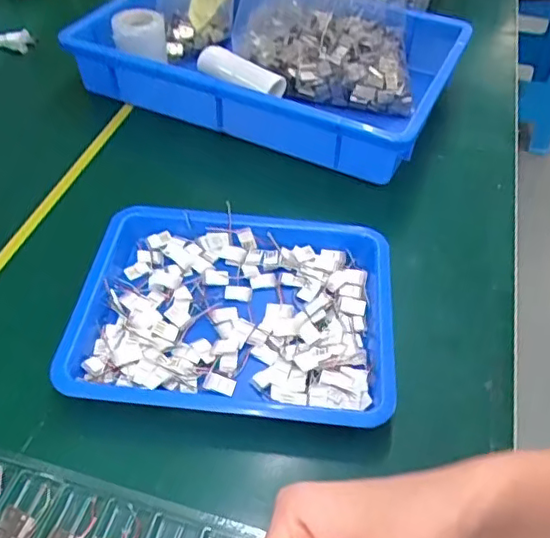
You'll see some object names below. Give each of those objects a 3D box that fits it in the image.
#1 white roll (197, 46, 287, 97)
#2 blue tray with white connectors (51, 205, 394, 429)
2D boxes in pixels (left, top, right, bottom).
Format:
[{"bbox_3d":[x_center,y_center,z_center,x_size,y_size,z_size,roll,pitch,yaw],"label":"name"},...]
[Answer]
[{"bbox_3d":[-0.040,-0.209,0.623,0.114,0.020,0.027,34,54,24],"label":"white roll"},{"bbox_3d":[-0.028,0.029,0.419,0.215,0.025,0.165,7,48,1],"label":"blue tray with white connectors"}]

